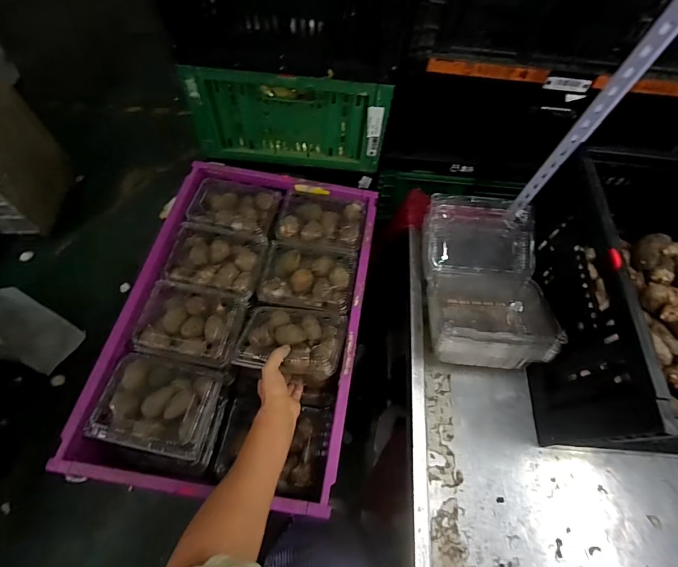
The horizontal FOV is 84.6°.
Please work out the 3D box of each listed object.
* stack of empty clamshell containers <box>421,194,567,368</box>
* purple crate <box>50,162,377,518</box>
[{"bbox_3d":[0.229,-0.006,0.616,0.171,0.109,0.279,5,62,-2],"label":"stack of empty clamshell containers"},{"bbox_3d":[-0.159,0.050,0.683,0.381,0.108,0.581,10,62,1],"label":"purple crate"}]

